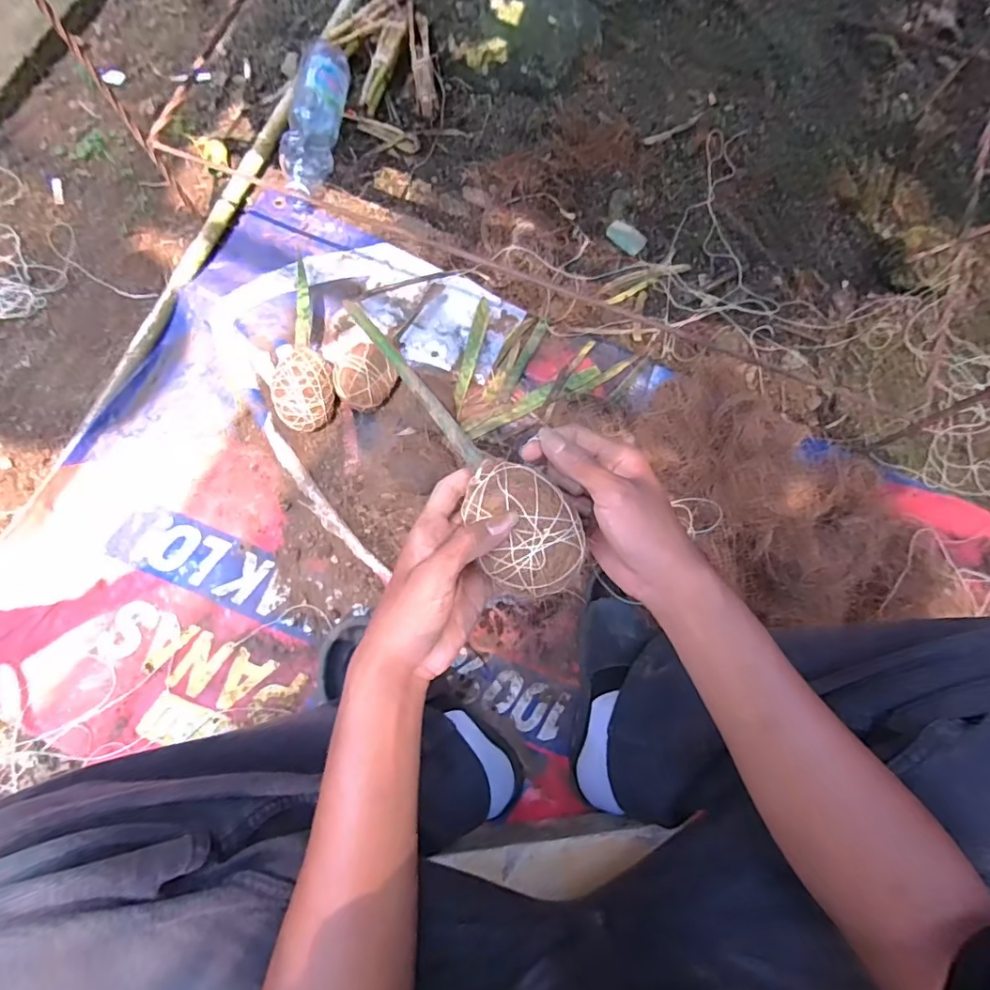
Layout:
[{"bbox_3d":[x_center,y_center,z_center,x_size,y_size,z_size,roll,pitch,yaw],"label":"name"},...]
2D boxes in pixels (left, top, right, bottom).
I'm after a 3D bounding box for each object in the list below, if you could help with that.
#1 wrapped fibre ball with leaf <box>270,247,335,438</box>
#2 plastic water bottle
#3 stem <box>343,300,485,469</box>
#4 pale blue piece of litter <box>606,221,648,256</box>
[{"bbox_3d":[-0.245,-0.179,0.654,0.069,0.072,0.207,-16,77,-6],"label":"wrapped fibre ball with leaf"},{"bbox_3d":[-0.256,-0.517,0.739,0.067,0.068,0.234,12,76,2],"label":"plastic water bottle"},{"bbox_3d":[-0.056,-0.077,0.357,0.011,0.009,0.150,-37,80,-10],"label":"stem"},{"bbox_3d":[0.186,-0.362,0.745,0.036,0.004,0.058,-42,80,-10],"label":"pale blue piece of litter"}]

